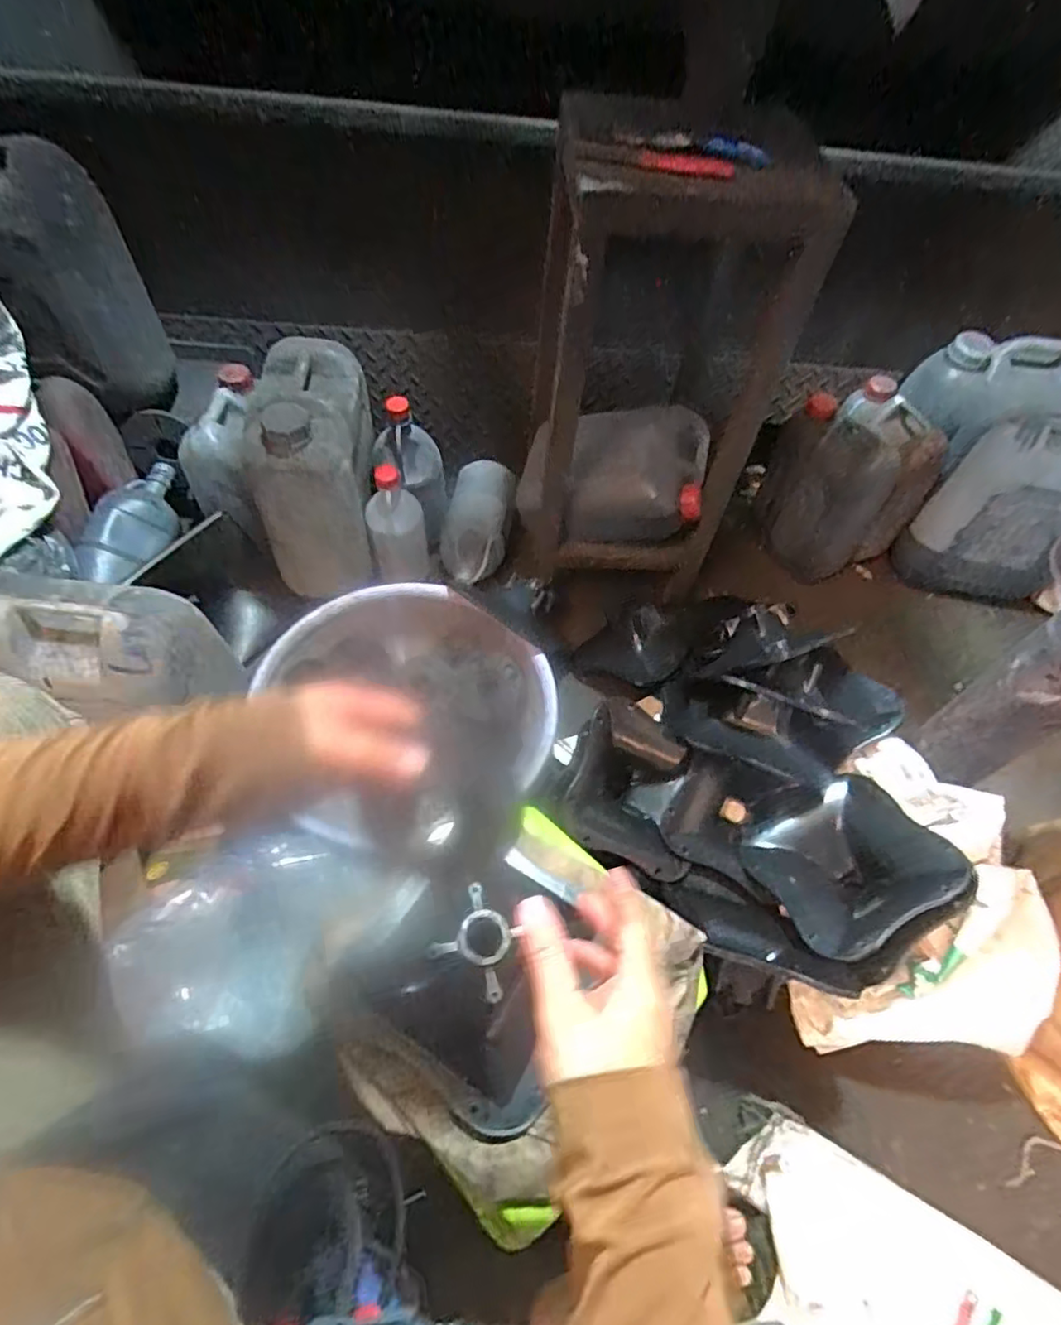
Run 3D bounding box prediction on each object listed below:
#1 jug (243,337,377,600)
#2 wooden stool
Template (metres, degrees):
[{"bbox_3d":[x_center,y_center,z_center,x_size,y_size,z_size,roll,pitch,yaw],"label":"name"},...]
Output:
[{"bbox_3d":[-0.310,-0.273,0.939,0.138,0.292,0.217,0,56,-5],"label":"jug"},{"bbox_3d":[0.151,-0.371,0.836,0.284,0.522,0.297,12,56,3],"label":"wooden stool"}]

